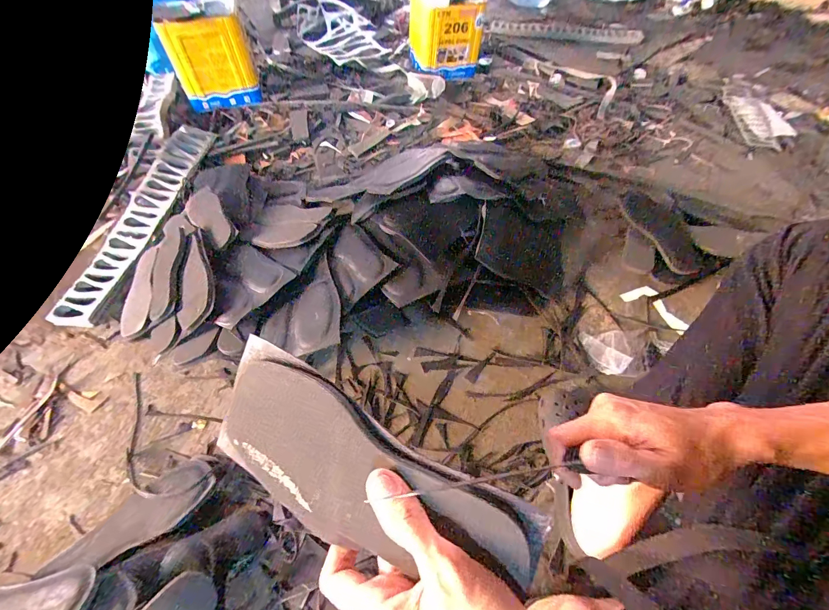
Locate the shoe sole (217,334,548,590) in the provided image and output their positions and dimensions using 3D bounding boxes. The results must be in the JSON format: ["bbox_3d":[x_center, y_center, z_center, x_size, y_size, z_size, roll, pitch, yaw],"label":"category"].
[{"bbox_3d":[-0.047,0.113,0.249,0.241,0.011,0.092,23,89,24],"label":"shoe sole"}]

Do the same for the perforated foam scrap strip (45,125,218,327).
[{"bbox_3d":[-0.694,-0.249,0.949,0.098,0.025,0.677,13,59,-8],"label":"perforated foam scrap strip"}]

